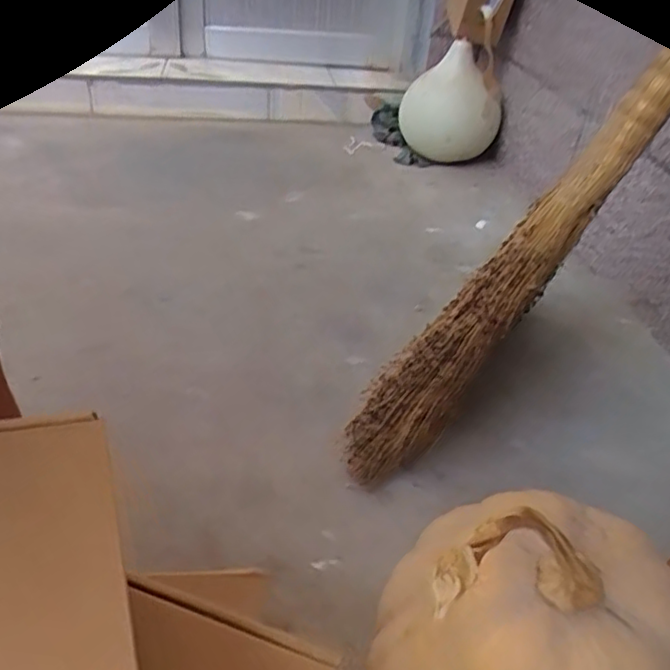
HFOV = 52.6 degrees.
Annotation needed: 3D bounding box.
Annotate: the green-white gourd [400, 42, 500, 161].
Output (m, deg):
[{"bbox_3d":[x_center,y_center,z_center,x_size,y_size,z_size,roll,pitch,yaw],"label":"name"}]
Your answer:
[{"bbox_3d":[0.248,-0.492,1.457,0.220,0.189,0.201,9,35,5],"label":"green-white gourd"}]

